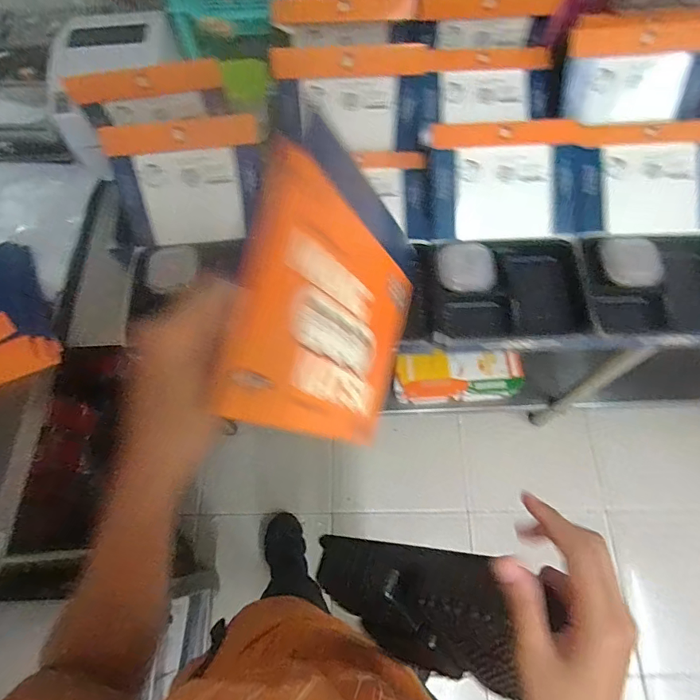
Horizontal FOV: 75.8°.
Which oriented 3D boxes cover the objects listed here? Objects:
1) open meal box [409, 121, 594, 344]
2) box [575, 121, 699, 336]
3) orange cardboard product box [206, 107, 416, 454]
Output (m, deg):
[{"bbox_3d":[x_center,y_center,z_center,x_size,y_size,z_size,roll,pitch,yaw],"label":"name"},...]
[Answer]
[{"bbox_3d":[0.220,-0.173,0.667,0.248,0.116,0.307,-3,67,1],"label":"open meal box"},{"bbox_3d":[0.454,-0.178,0.657,0.228,0.098,0.315,3,68,4],"label":"box"},{"bbox_3d":[-0.005,-0.032,0.353,0.010,0.227,0.198,10,80,31],"label":"orange cardboard product box"}]

